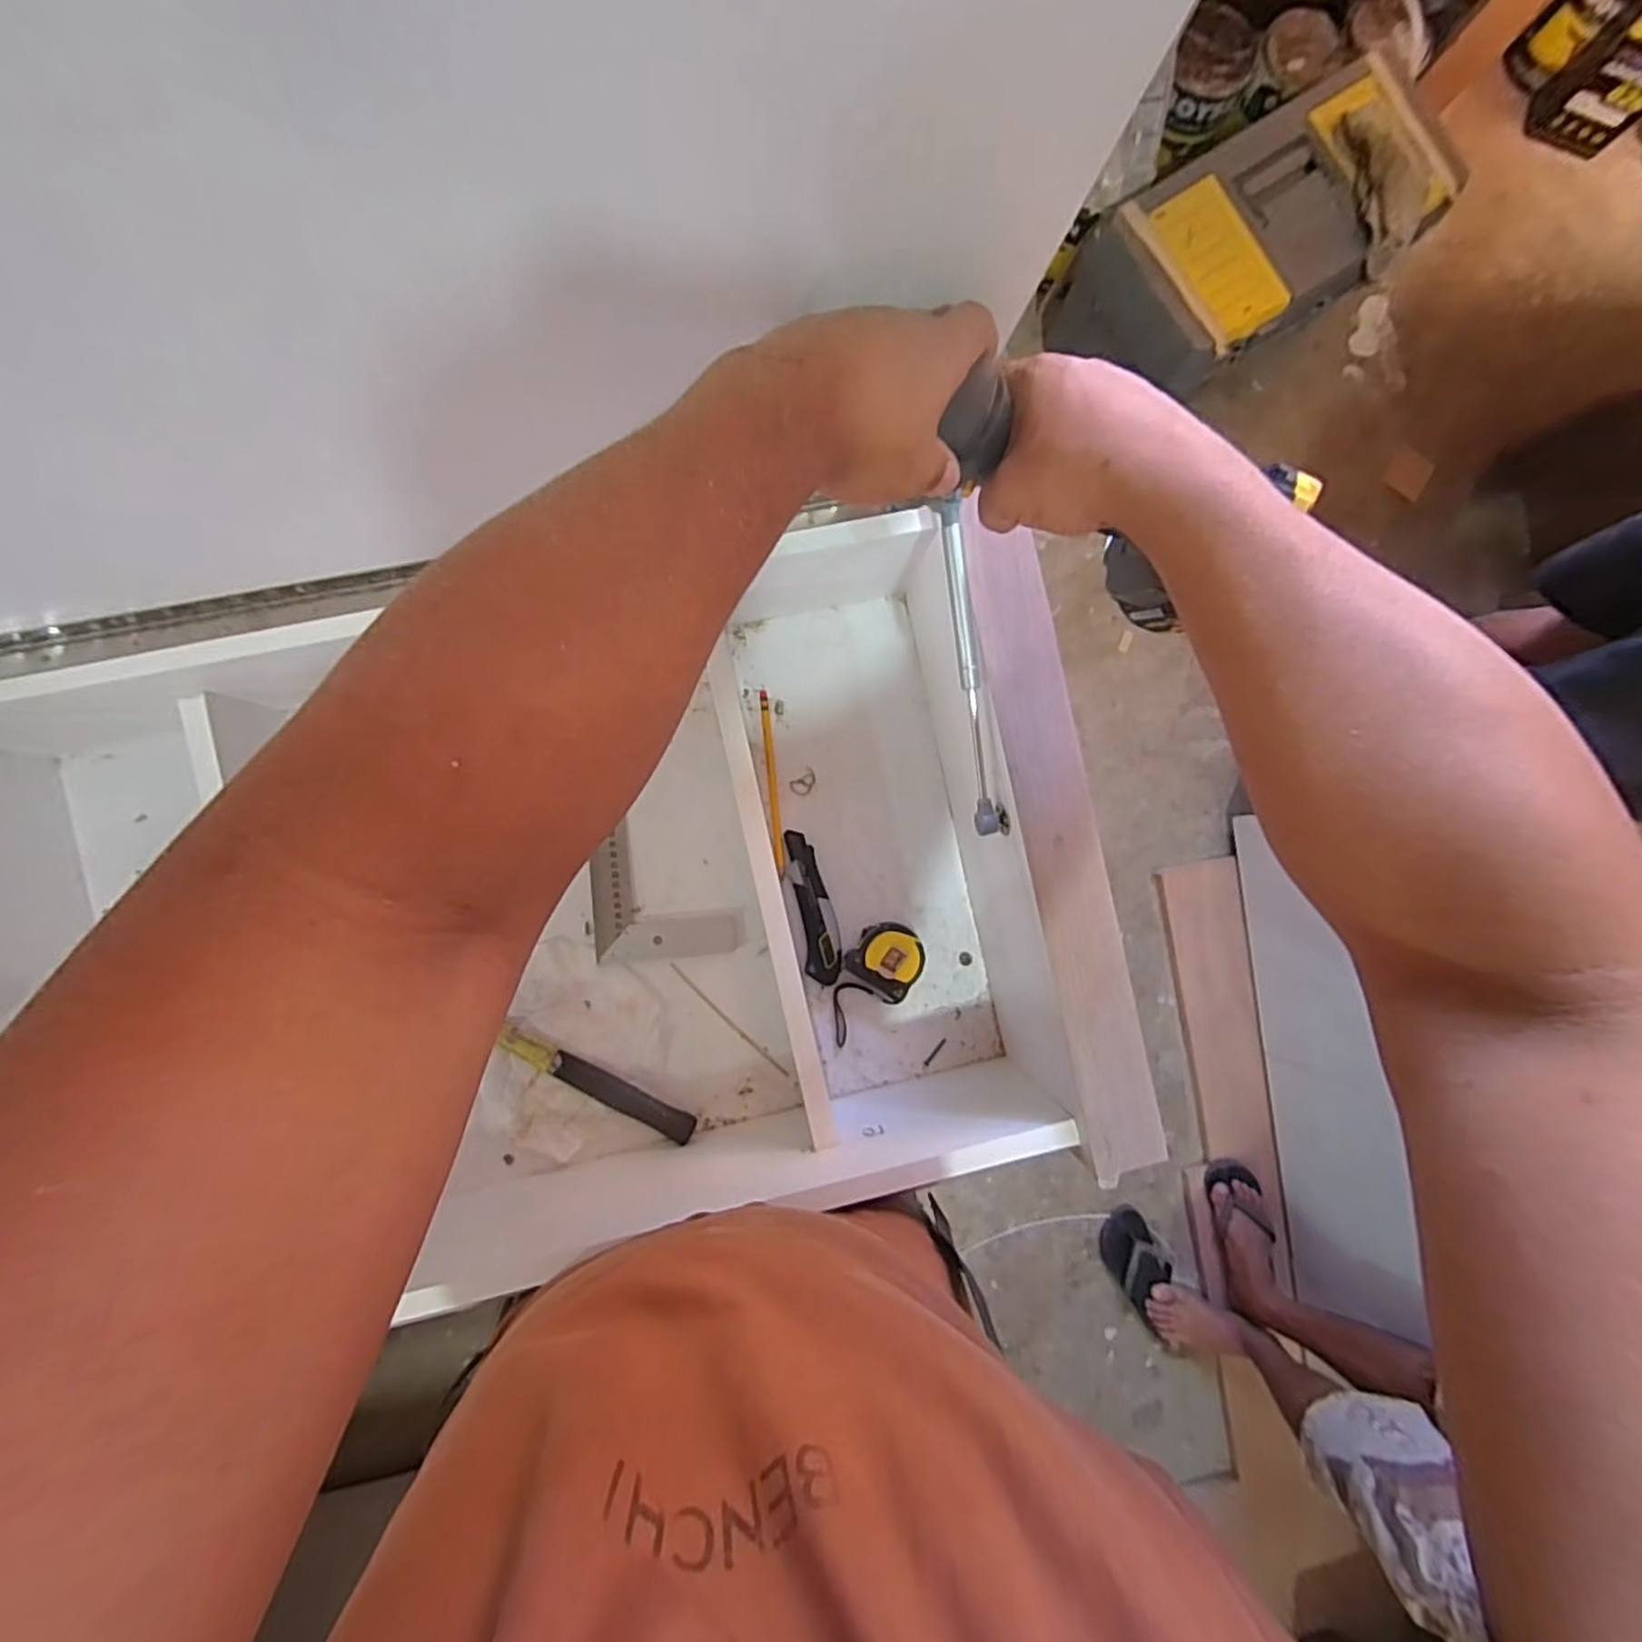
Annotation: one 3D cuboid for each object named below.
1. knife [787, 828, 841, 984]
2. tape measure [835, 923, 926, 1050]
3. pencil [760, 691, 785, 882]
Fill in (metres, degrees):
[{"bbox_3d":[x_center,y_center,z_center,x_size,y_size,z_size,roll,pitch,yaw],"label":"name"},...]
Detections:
[{"bbox_3d":[-0.006,0.086,0.714,0.036,0.019,0.151,-11,90,-5],"label":"knife"},{"bbox_3d":[0.048,0.160,0.713,0.069,0.030,0.129,39,86,-3],"label":"tape measure"},{"bbox_3d":[-0.049,-0.036,0.721,0.009,0.006,0.187,-6,89,-4],"label":"pencil"}]

